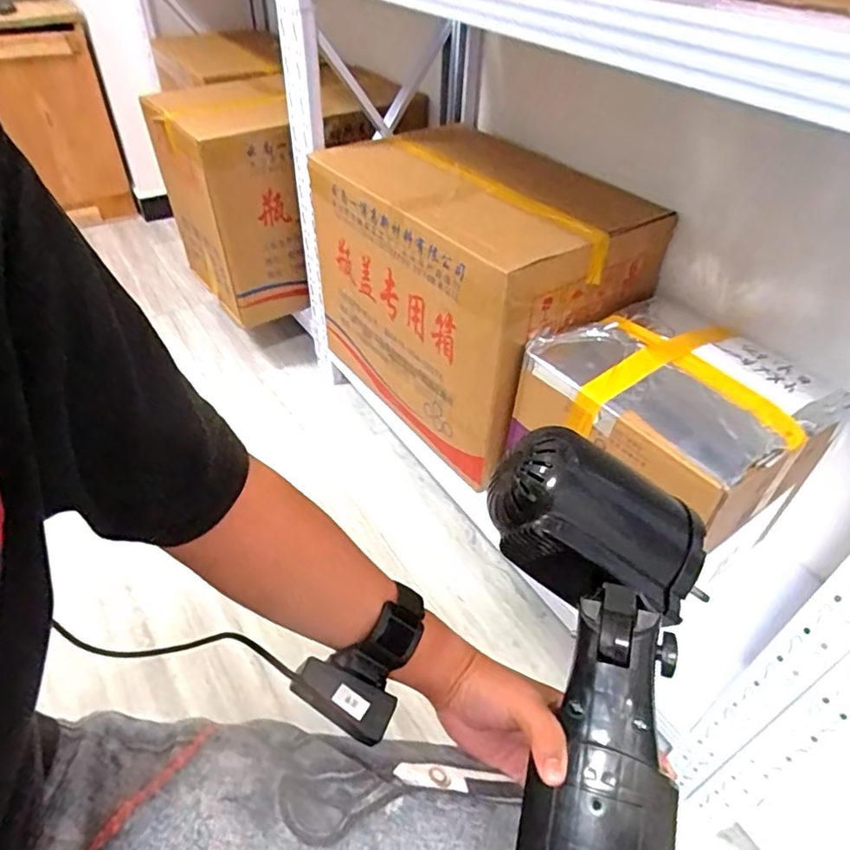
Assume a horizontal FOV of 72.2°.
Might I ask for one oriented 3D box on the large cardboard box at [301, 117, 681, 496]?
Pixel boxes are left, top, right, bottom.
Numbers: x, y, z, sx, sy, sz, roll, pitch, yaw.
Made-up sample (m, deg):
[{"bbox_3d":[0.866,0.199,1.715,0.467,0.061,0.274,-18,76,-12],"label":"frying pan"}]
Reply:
[{"bbox_3d":[0.087,-0.302,1.251,0.451,0.452,0.675,-23,49,-25],"label":"large cardboard box"}]

